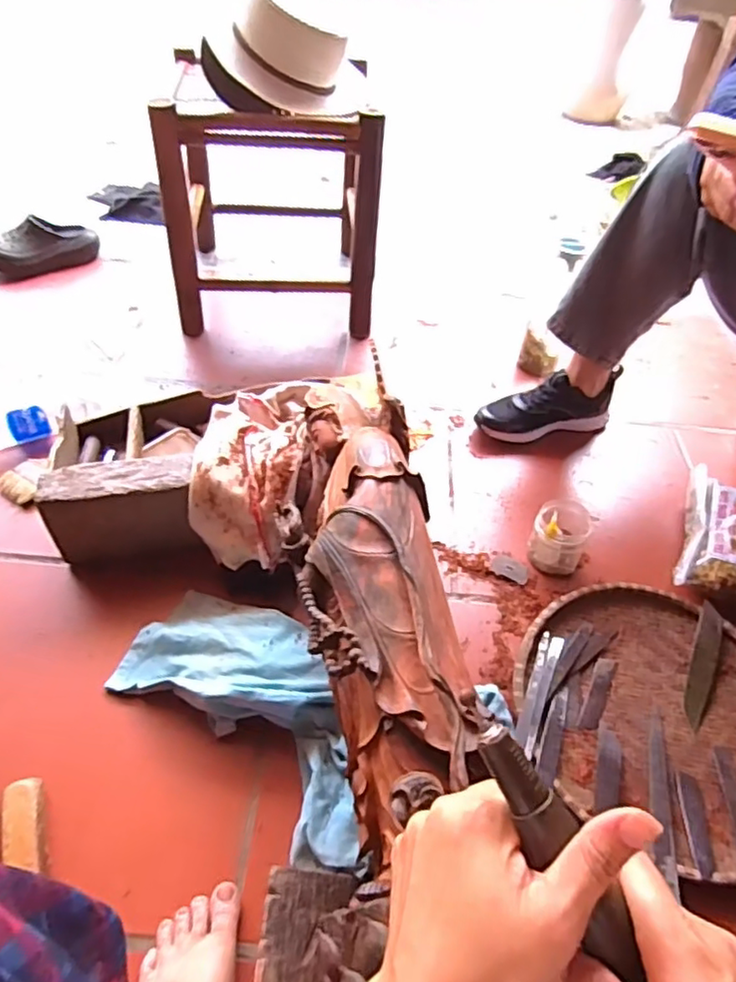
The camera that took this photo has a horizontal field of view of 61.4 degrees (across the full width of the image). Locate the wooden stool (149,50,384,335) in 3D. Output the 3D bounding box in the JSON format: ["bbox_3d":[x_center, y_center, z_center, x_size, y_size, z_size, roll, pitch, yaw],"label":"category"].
[{"bbox_3d":[-0.186,-0.584,1.238,0.367,0.383,0.407,-1,48,-6],"label":"wooden stool"}]

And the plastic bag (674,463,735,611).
[{"bbox_3d":[0.527,0.074,0.879,0.155,0.061,0.232,22,49,15],"label":"plastic bag"}]

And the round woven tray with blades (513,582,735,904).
[{"bbox_3d":[0.345,0.257,0.725,0.329,0.033,0.323,2,47,-3],"label":"round woven tray with blades"}]

